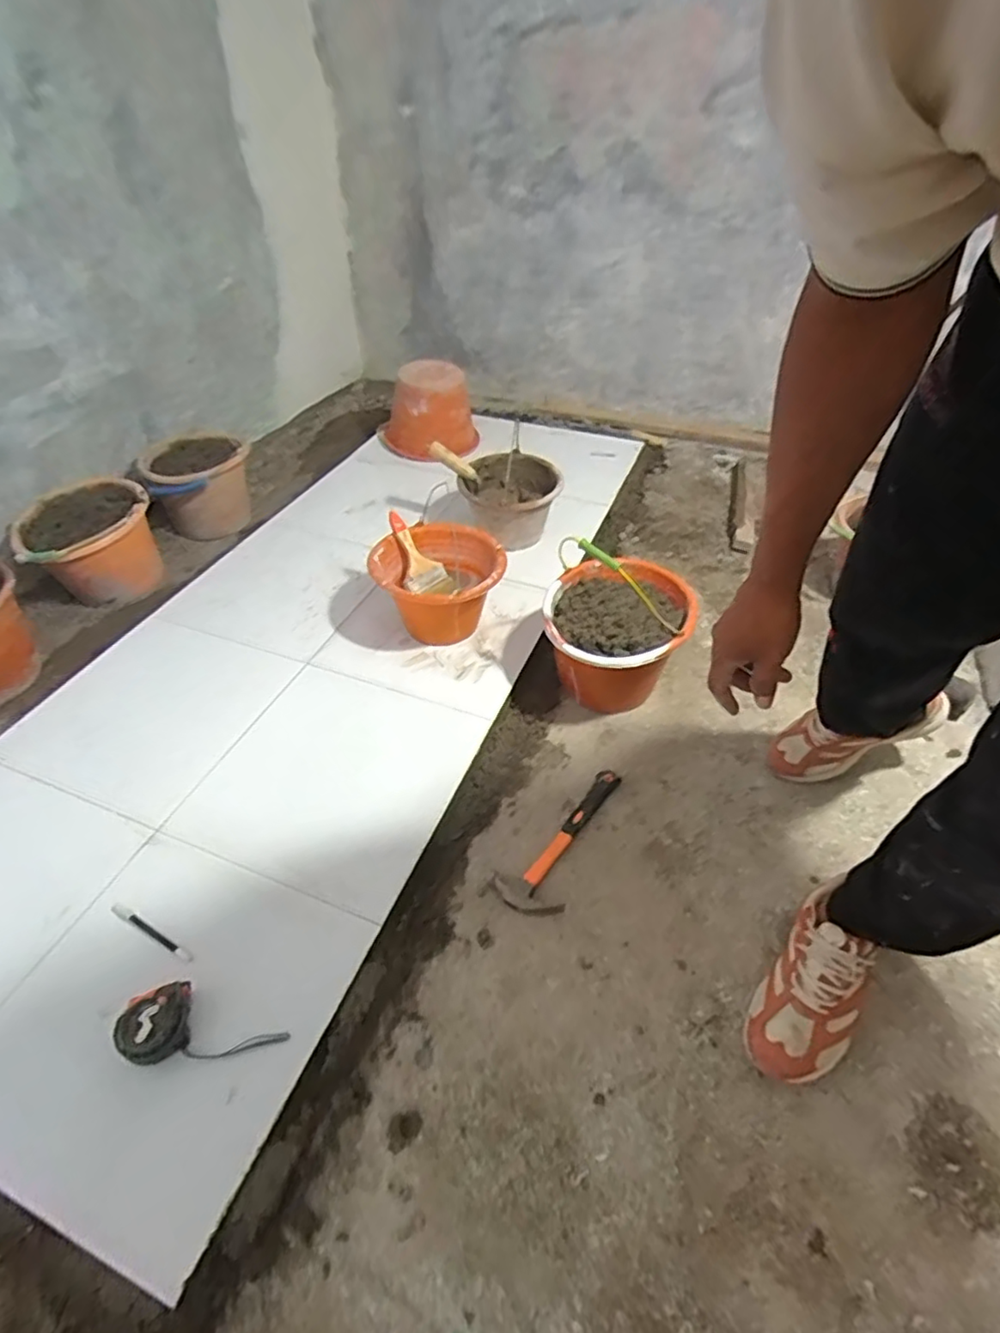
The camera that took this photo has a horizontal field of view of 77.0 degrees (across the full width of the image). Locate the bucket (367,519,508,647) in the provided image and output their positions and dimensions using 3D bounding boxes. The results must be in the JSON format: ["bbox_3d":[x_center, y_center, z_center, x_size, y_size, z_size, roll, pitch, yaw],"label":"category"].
[{"bbox_3d":[-0.125,-0.152,1.314,0.264,0.185,0.238,-3,44,-2],"label":"bucket"}]

